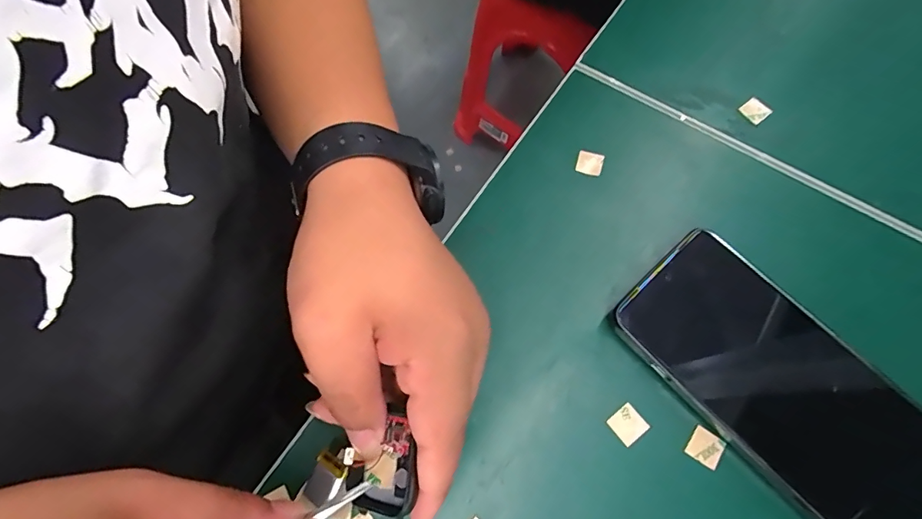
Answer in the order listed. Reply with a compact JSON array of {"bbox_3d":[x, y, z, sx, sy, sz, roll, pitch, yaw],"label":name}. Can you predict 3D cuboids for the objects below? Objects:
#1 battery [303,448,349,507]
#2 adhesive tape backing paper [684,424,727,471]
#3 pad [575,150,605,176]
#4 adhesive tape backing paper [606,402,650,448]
[{"bbox_3d":[-0.061,0.097,0.207,0.018,0.006,0.019,20,70,33],"label":"battery"},{"bbox_3d":[0.120,0.092,0.228,0.015,0.004,0.016,33,73,13],"label":"adhesive tape backing paper"},{"bbox_3d":[0.079,-0.060,0.287,0.015,0.004,0.014,15,70,8],"label":"pad"},{"bbox_3d":[0.083,0.082,0.232,0.016,0.004,0.015,-38,72,-12],"label":"adhesive tape backing paper"}]

